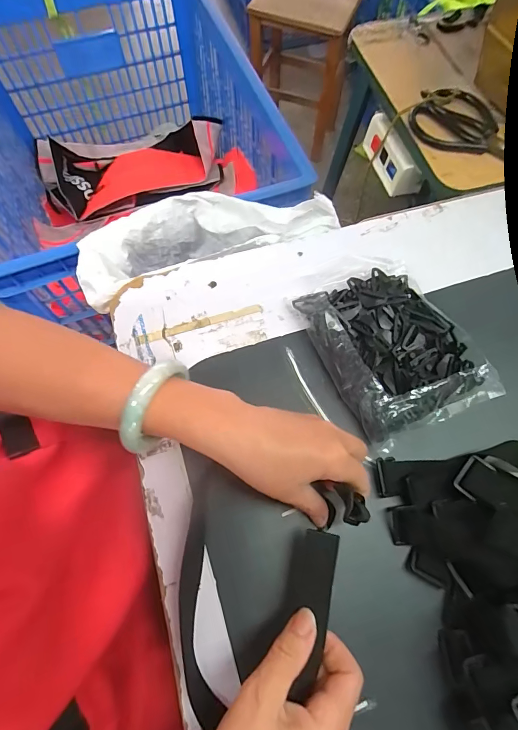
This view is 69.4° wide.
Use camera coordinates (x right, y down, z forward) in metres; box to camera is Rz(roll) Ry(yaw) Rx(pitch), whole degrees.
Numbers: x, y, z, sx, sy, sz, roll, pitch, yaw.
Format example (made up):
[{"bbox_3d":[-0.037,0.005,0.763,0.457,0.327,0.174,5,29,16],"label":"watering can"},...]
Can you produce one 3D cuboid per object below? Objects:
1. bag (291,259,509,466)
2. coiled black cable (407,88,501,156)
[{"bbox_3d":[0.130,-0.016,0.364,0.134,0.031,0.165,-20,70,-8],"label":"bag"},{"bbox_3d":[0.256,-0.322,0.487,0.106,0.019,0.100,19,69,7],"label":"coiled black cable"}]

